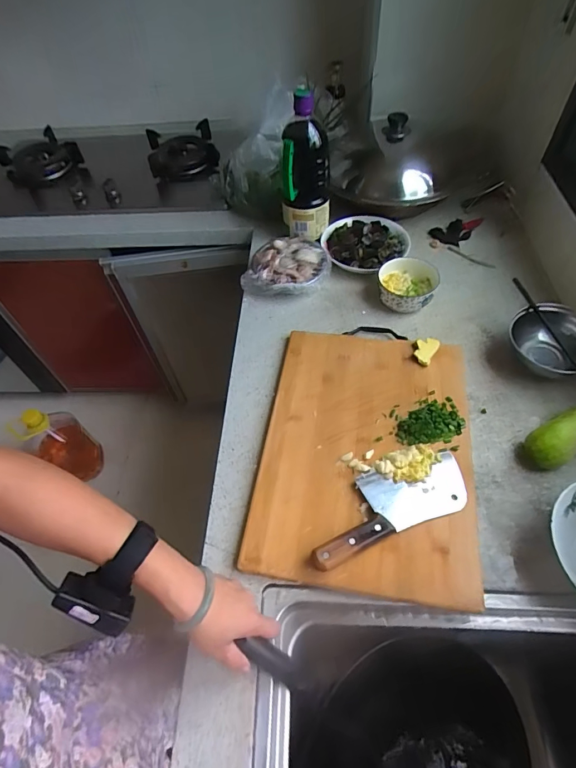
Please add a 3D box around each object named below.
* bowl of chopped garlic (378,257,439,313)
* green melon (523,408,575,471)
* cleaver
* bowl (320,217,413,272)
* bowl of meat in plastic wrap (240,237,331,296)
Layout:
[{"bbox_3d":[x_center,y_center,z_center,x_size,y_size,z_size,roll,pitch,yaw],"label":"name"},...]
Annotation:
[{"bbox_3d":[0.216,-0.177,0.762,0.102,0.053,0.108,-2,53,3],"label":"bowl of chopped garlic"},{"bbox_3d":[0.380,0.071,0.571,0.119,0.056,0.052,-33,58,-19],"label":"green melon"},{"bbox_3d":[0.127,0.149,0.526,0.226,0.027,0.084,-21,55,-11],"label":"cleaver"},{"bbox_3d":[0.157,-0.278,0.840,0.176,0.050,0.156,2,54,6],"label":"bowl"},{"bbox_3d":[0.007,-0.228,0.811,0.142,0.055,0.151,-2,53,3],"label":"bowl of meat in plastic wrap"}]

